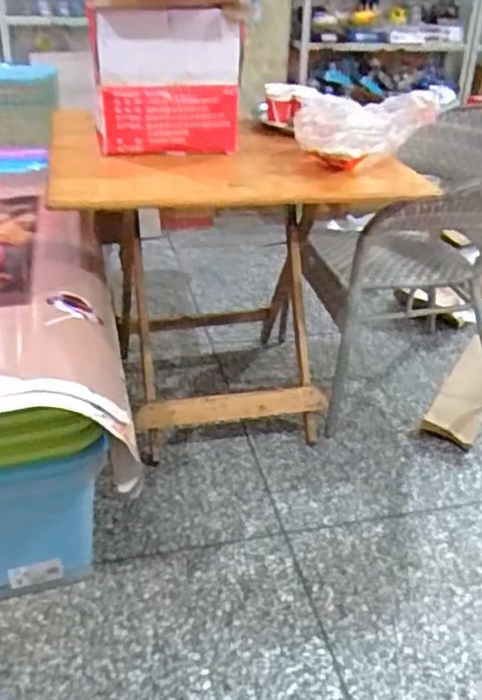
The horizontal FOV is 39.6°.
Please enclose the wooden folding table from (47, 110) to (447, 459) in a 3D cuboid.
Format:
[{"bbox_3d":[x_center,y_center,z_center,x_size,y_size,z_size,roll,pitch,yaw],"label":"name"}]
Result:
[{"bbox_3d":[-0.045,-0.194,1.691,0.744,0.672,0.645,-6,32,-12],"label":"wooden folding table"}]

